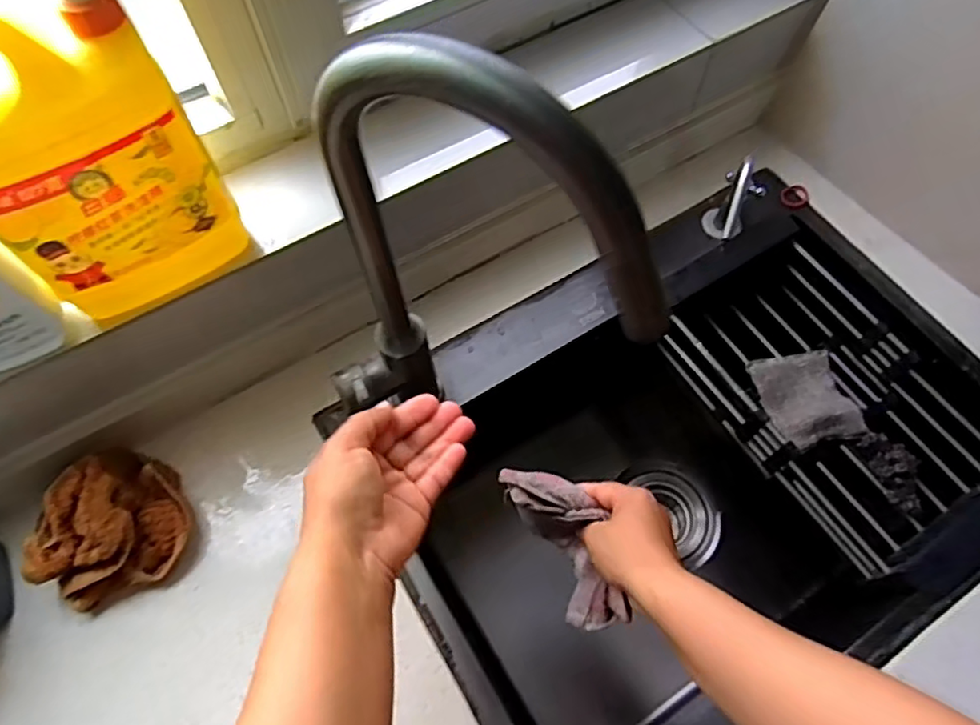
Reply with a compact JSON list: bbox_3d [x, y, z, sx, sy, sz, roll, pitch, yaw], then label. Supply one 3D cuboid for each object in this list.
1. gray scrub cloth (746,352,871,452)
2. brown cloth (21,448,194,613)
[{"bbox_3d":[0.347,0.037,0.689,0.094,0.023,0.104,-11,64,-5],"label":"gray scrub cloth"},{"bbox_3d":[-0.321,0.138,0.533,0.119,0.075,0.132,13,64,7],"label":"brown cloth"}]

